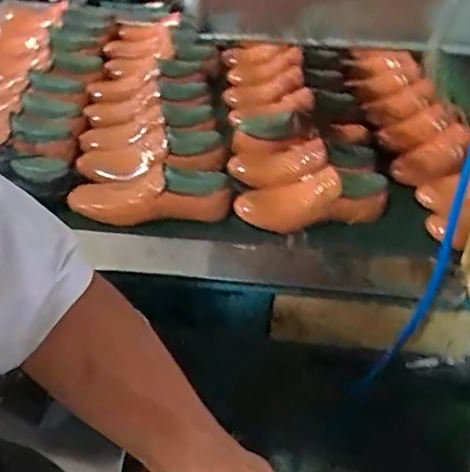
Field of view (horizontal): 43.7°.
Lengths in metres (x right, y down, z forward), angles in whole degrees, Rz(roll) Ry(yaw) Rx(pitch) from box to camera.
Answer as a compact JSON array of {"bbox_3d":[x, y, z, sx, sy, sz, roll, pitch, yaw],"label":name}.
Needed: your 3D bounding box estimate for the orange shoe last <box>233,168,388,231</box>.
[{"bbox_3d":[0.088,-0.050,0.933,0.172,0.054,0.072,-16,45,-2],"label":"orange shoe last"}]

